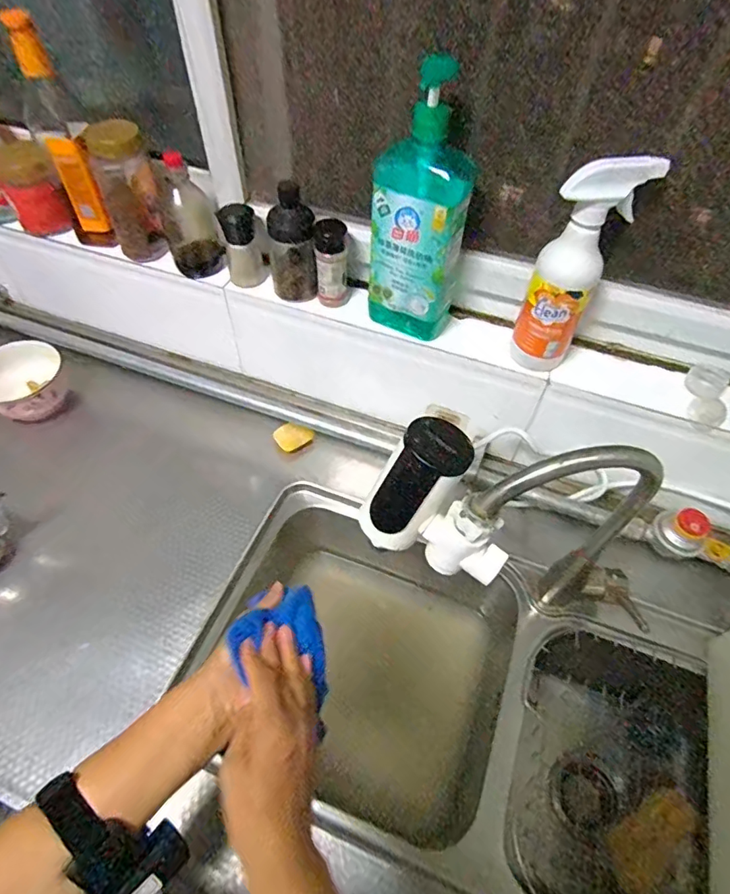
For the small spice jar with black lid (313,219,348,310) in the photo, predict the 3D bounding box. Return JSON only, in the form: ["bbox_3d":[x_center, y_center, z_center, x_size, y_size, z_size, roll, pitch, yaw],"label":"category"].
[{"bbox_3d":[-0.042,-0.226,0.628,0.038,0.115,0.036,0,53,-1],"label":"small spice jar with black lid"}]

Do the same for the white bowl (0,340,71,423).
[{"bbox_3d":[-0.545,-0.098,0.802,0.129,0.073,0.123,0,53,-1],"label":"white bowl"}]

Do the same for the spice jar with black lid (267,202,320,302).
[{"bbox_3d":[-0.091,-0.244,0.634,0.053,0.118,0.050,0,53,-1],"label":"spice jar with black lid"}]

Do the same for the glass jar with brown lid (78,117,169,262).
[{"bbox_3d":[-0.313,-0.334,0.665,0.069,0.154,0.068,-21,57,-16],"label":"glass jar with brown lid"}]

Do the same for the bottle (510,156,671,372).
[{"bbox_3d":[0.215,-0.180,0.527,0.079,0.235,0.064,10,45,2],"label":"bottle"}]

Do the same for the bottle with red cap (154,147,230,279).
[{"bbox_3d":[-0.231,-0.302,0.660,0.070,0.140,0.079,-17,56,-13],"label":"bottle with red cap"}]

